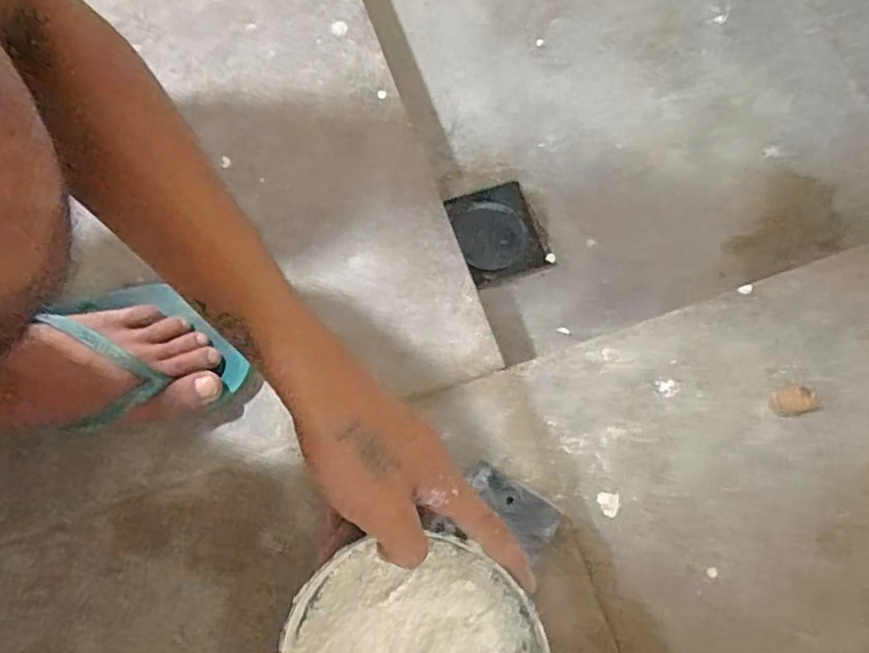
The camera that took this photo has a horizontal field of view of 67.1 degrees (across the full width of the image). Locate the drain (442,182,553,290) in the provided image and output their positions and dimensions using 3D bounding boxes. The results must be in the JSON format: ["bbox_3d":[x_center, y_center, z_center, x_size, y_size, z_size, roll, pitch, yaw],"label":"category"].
[{"bbox_3d":[0.064,-0.093,0.671,0.079,0.011,0.101,-20,74,-6],"label":"drain"}]

